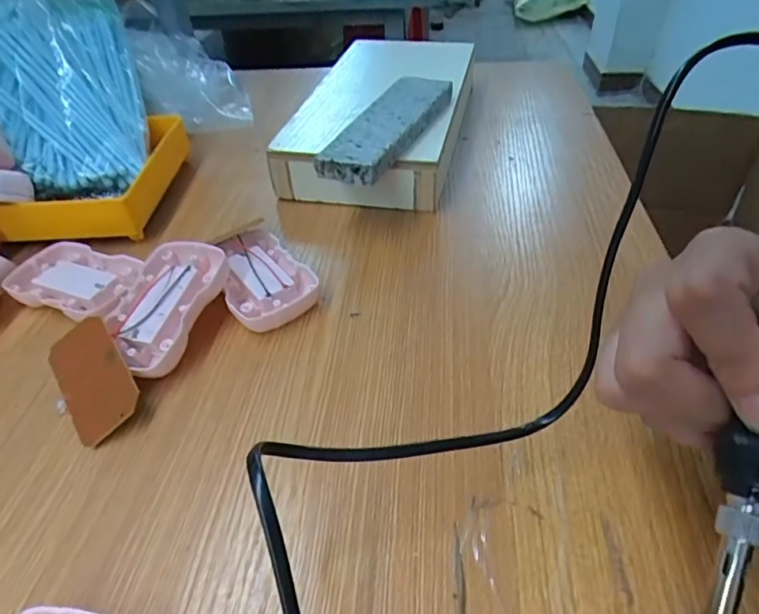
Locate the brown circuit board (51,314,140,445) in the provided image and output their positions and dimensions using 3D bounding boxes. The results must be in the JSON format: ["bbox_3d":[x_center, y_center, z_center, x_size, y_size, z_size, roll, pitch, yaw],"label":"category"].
[{"bbox_3d":[-0.154,0.037,0.276,0.037,0.004,0.072,-41,61,-4],"label":"brown circuit board"}]

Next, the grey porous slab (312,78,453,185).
[{"bbox_3d":[0.007,-0.138,0.385,0.045,0.019,0.143,18,47,23],"label":"grey porous slab"}]

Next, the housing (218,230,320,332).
[{"bbox_3d":[-0.076,-0.019,0.337,0.054,0.021,0.085,-22,45,-18],"label":"housing"}]

